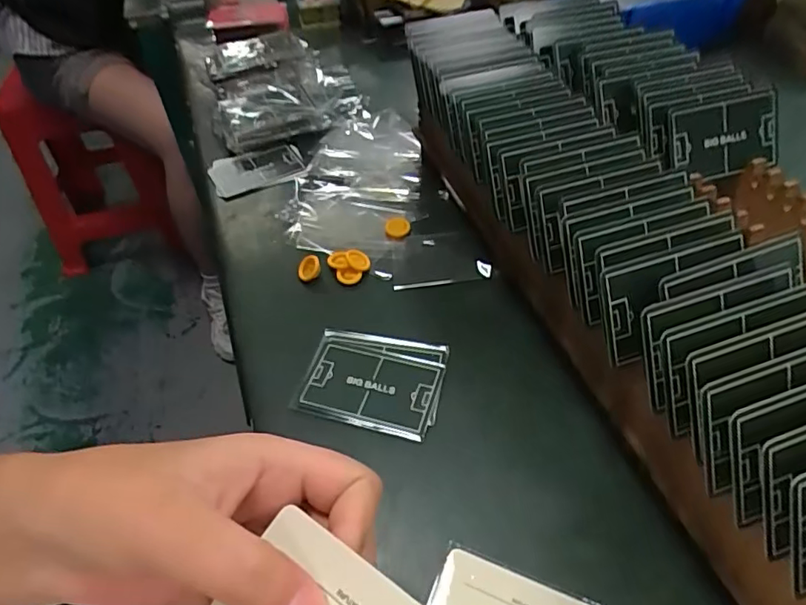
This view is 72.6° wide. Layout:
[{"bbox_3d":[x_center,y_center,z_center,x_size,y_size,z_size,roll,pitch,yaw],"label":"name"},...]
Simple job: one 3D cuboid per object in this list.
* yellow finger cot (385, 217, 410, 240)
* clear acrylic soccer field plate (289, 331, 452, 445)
[{"bbox_3d":[-0.005,-0.063,0.458,0.020,0.006,0.026,-5,47,1],"label":"yellow finger cot"},{"bbox_3d":[-0.019,0.049,0.356,0.087,0.007,0.071,7,48,13],"label":"clear acrylic soccer field plate"}]

